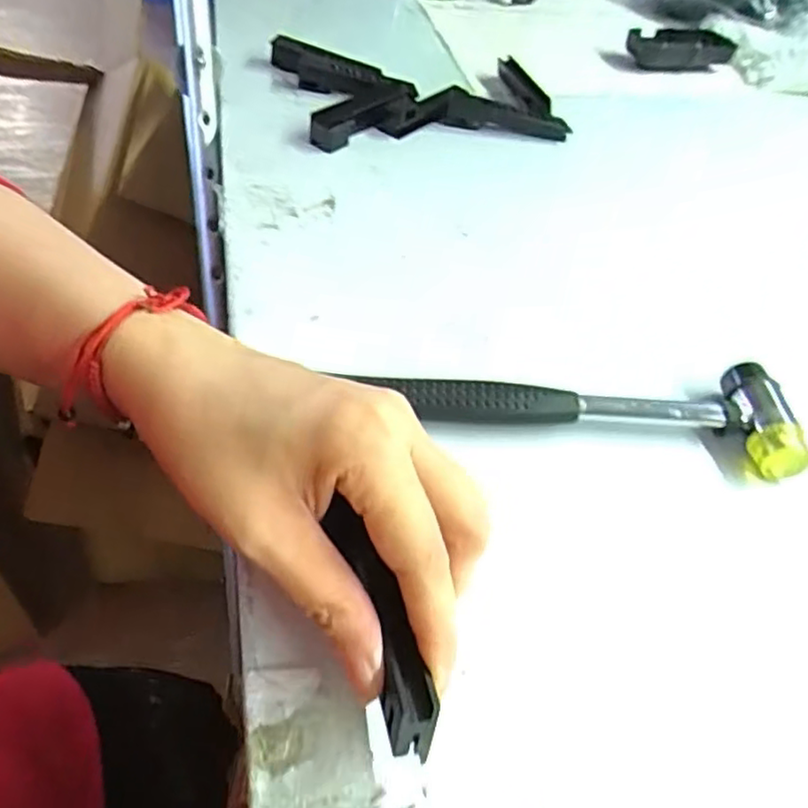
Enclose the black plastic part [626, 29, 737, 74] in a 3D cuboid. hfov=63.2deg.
[{"bbox_3d":[0.274,-0.347,0.645,0.104,0.025,0.055,-17,51,-21],"label":"black plastic part"}]

